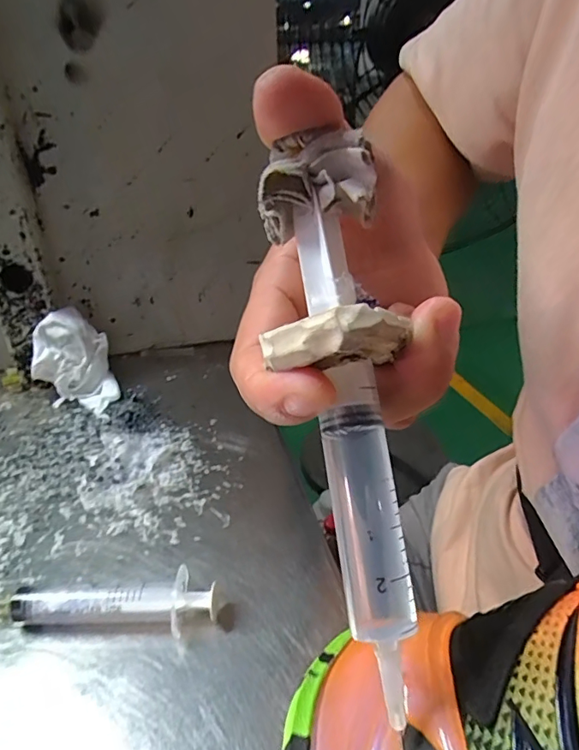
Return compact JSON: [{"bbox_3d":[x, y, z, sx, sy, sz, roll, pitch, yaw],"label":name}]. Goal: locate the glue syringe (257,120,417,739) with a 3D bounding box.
[{"bbox_3d":[0.014,-0.001,0.124,0.032,0.023,0.140,-7,74,-2],"label":"glue syringe"}]

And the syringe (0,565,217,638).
[{"bbox_3d":[-0.088,0.107,0.236,0.108,0.020,0.023,1,31,3],"label":"syringe"}]

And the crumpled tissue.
[{"bbox_3d":[-0.163,-0.004,0.379,0.057,0.063,0.081,-15,33,-23],"label":"crumpled tissue"}]

